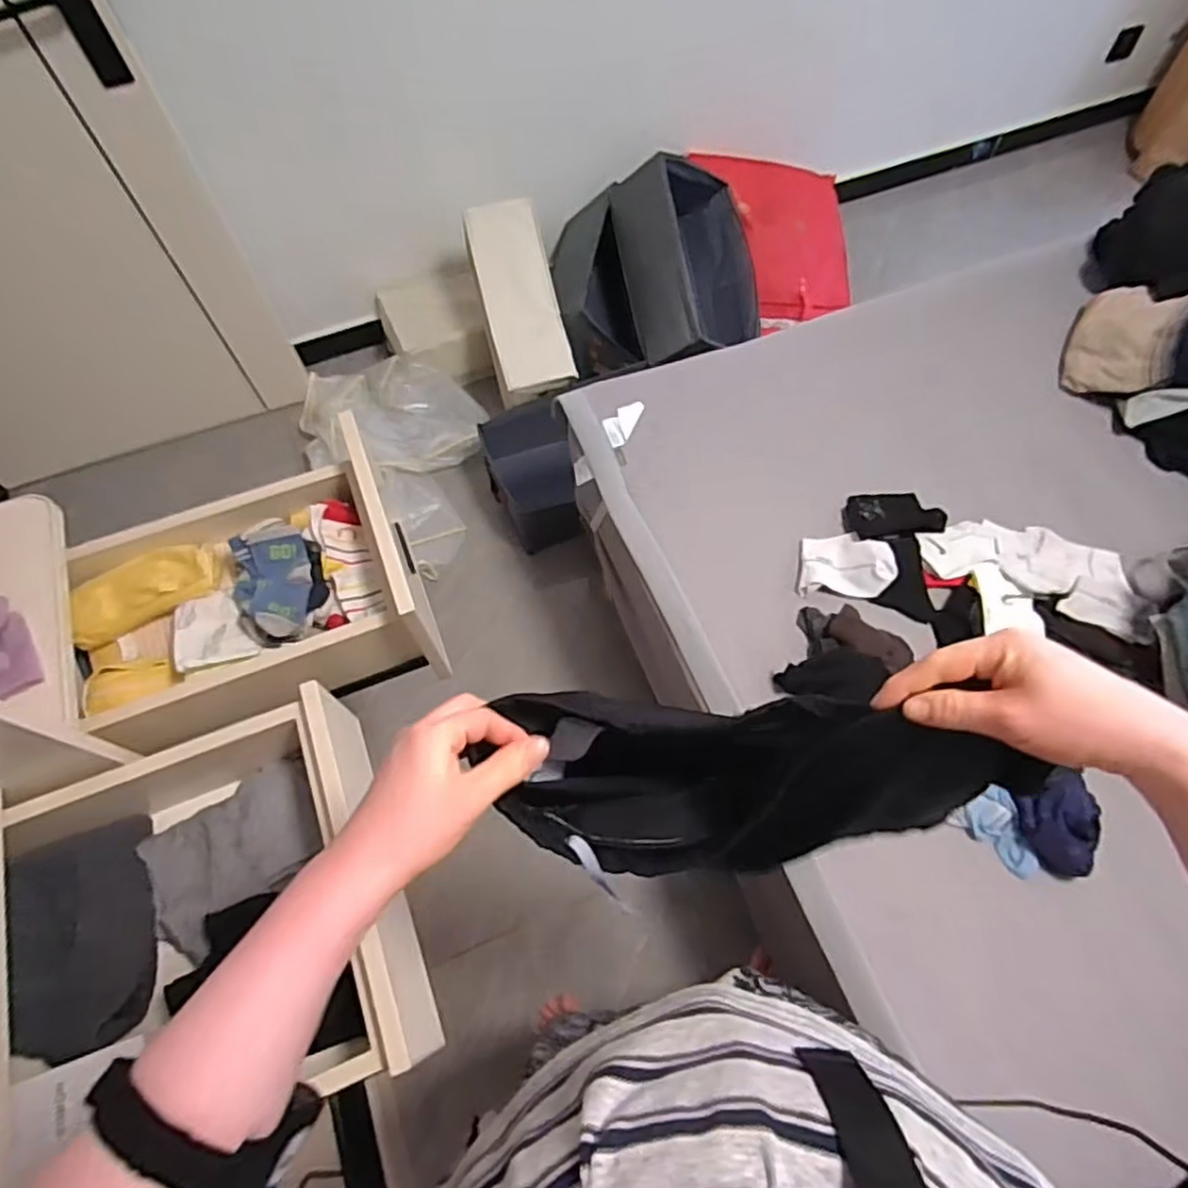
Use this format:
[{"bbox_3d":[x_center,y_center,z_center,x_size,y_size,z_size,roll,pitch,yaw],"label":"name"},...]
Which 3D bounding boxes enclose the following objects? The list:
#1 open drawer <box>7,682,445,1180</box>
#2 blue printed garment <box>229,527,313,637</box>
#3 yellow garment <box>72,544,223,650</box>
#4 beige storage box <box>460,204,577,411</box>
[{"bbox_3d":[-0.414,0.343,0.762,0.352,0.159,0.422,-20,62,-8],"label":"open drawer"},{"bbox_3d":[-0.406,-0.012,0.887,0.102,0.048,0.166,-22,62,-8],"label":"blue printed garment"},{"bbox_3d":[-0.577,-0.003,0.899,0.184,0.057,0.072,-26,62,-11],"label":"yellow garment"},{"bbox_3d":[-0.179,-0.689,1.700,0.182,0.221,0.432,-13,103,-4],"label":"beige storage box"}]

